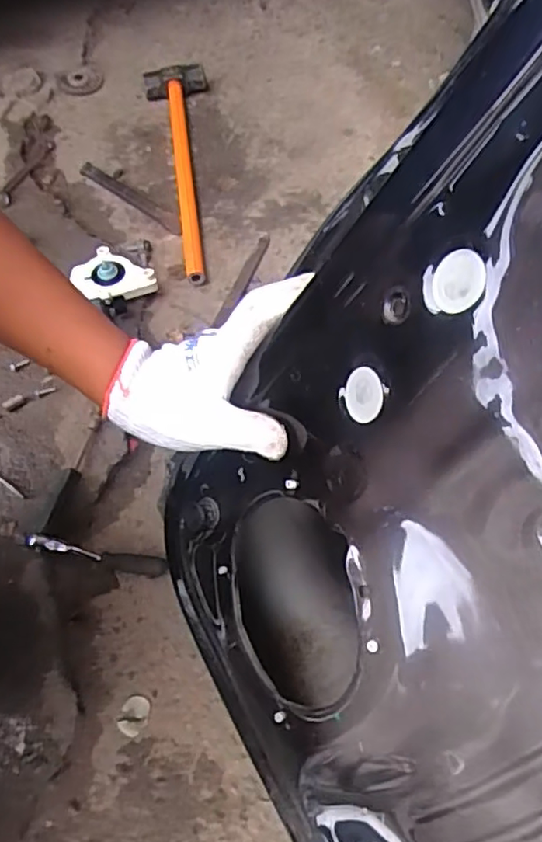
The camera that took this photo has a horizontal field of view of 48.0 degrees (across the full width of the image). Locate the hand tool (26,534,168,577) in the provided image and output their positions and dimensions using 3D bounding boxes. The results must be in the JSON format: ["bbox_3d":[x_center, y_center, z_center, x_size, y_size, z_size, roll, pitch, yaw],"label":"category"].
[{"bbox_3d":[-0.189,0.148,0.659,0.154,0.032,0.018,8,58,5],"label":"hand tool"}]

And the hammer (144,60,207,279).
[{"bbox_3d":[-0.136,-0.388,0.946,0.103,0.051,0.417,-6,75,-4],"label":"hammer"}]

